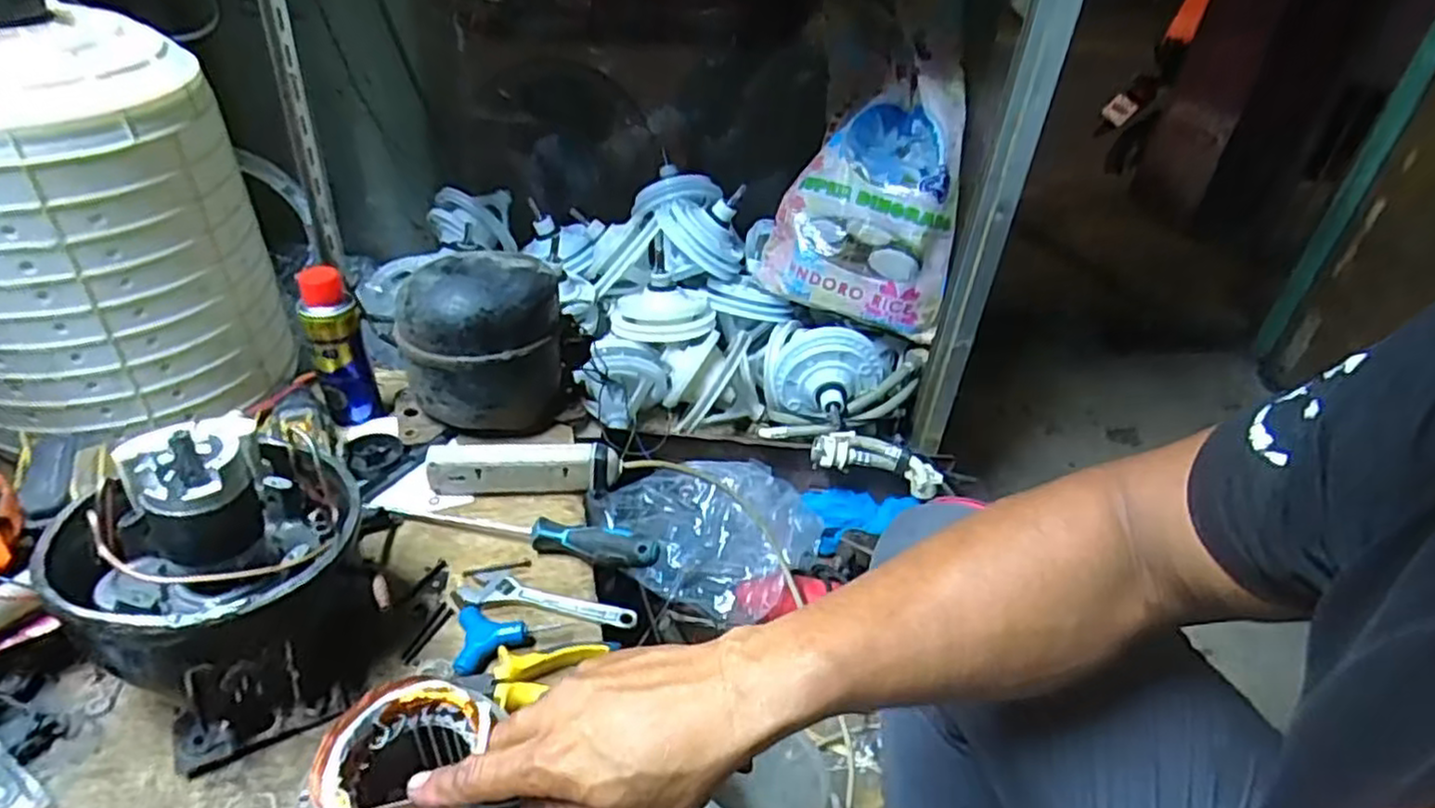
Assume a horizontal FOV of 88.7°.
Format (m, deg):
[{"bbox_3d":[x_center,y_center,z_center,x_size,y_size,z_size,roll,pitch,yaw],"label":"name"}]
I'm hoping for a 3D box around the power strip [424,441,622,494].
[{"bbox_3d":[-0.182,0.059,0.696,0.173,0.050,0.028,1,35,-6],"label":"power strip"}]

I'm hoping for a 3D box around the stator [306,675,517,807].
[{"bbox_3d":[-0.173,0.203,0.410,0.092,0.051,0.092,-1,35,-9],"label":"stator"}]

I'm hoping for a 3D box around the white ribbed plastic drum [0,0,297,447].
[{"bbox_3d":[-0.557,-0.149,0.648,0.225,0.312,0.208,4,35,-3],"label":"white ribbed plastic drum"}]

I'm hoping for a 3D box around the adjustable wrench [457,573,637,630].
[{"bbox_3d":[-0.139,0.163,0.605,0.145,0.006,0.029,9,35,5],"label":"adjustable wrench"}]

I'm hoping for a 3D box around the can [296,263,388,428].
[{"bbox_3d":[-0.374,-0.053,0.726,0.050,0.163,0.043,-13,38,-24],"label":"can"}]

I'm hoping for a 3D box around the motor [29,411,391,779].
[{"bbox_3d":[-0.329,0.110,0.505,0.168,0.178,0.178,25,39,26],"label":"motor"}]

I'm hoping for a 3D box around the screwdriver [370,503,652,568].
[{"bbox_3d":[-0.181,0.103,0.652,0.265,0.032,0.031,12,35,10],"label":"screwdriver"}]

